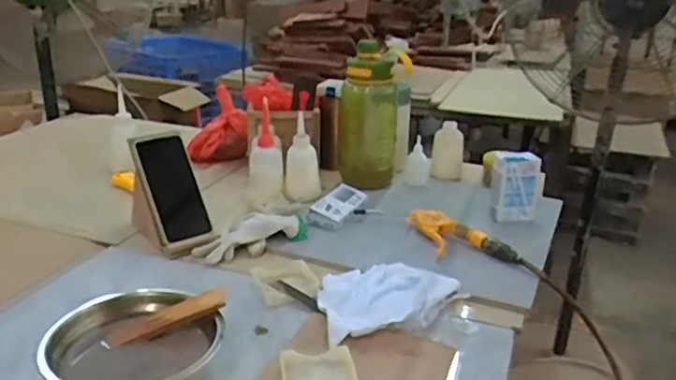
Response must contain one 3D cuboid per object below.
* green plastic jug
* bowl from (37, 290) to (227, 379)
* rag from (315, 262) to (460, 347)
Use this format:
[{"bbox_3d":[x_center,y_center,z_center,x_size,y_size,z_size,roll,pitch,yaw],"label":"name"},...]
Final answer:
[{"bbox_3d":[0.061,-0.137,1.127,0.117,0.240,0.101,1,21,-2],"label":"green plastic jug"},{"bbox_3d":[-0.208,0.170,0.629,0.167,0.073,0.167,1,21,0],"label":"bowl"},{"bbox_3d":[0.065,0.127,0.777,0.180,0.028,0.163,-4,22,-13],"label":"rag"}]

